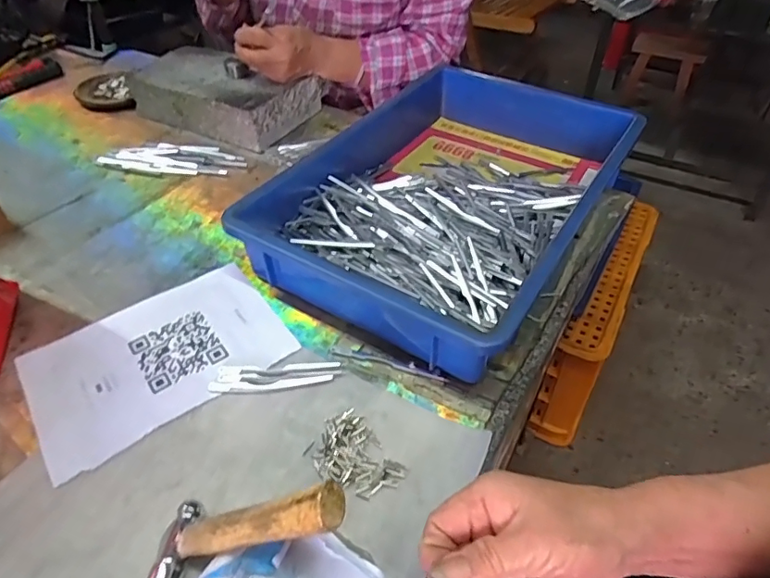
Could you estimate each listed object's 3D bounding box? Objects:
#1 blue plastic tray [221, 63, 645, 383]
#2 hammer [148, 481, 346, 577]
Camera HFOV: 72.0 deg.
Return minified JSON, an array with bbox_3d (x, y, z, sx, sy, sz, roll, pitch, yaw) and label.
[{"bbox_3d":[0.067,-0.114,0.601,0.313,0.082,0.426,25,50,21],"label":"blue plastic tray"},{"bbox_3d":[-0.084,0.139,0.306,0.154,0.016,0.056,-30,35,31],"label":"hammer"}]

